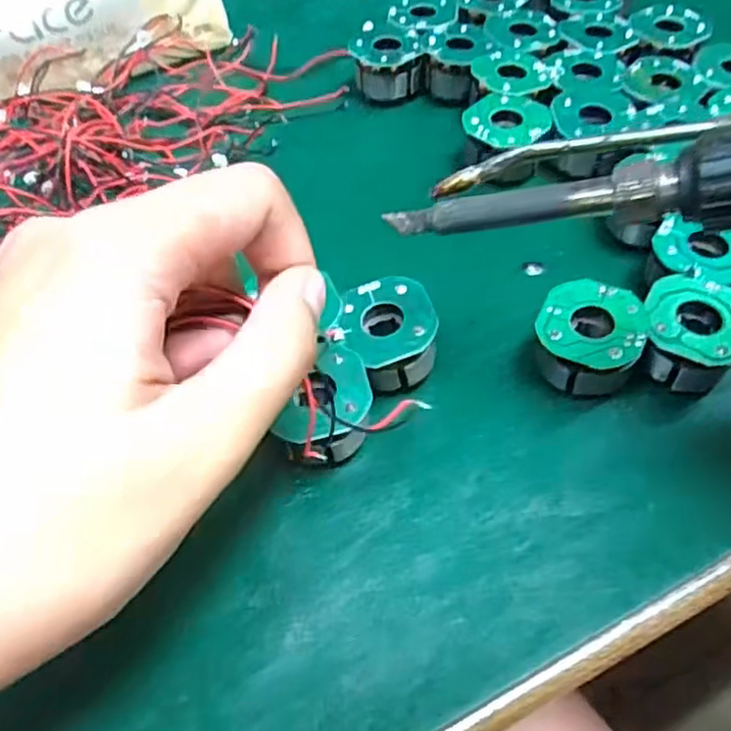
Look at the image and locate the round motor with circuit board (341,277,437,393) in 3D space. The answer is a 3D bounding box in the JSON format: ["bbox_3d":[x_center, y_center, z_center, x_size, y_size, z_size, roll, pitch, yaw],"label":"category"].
[{"bbox_3d":[0.007,-0.007,0.209,0.027,0.023,0.030,-9,55,-3],"label":"round motor with circuit board"}]

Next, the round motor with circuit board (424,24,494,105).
[{"bbox_3d":[0.041,-0.131,0.296,0.025,0.020,0.029,19,58,16],"label":"round motor with circuit board"}]

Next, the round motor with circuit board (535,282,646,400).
[{"bbox_3d":[0.065,-0.005,0.205,0.029,0.023,0.032,11,57,12],"label":"round motor with circuit board"}]

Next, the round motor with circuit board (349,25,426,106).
[{"bbox_3d":[0.009,-0.129,0.296,0.027,0.024,0.024,-23,57,-12],"label":"round motor with circuit board"}]

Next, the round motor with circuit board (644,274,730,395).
[{"bbox_3d":[0.096,-0.008,0.204,0.029,0.022,0.030,-2,55,3],"label":"round motor with circuit board"}]

